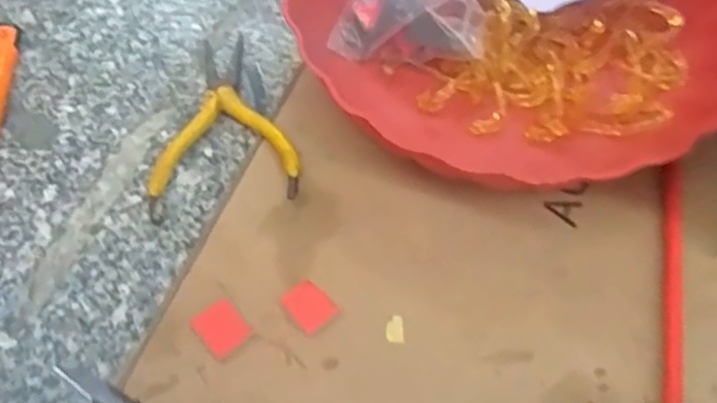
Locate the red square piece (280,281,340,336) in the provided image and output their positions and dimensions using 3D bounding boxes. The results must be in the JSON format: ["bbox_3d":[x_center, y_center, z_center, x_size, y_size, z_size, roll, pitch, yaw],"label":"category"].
[{"bbox_3d":[-0.023,0.048,0.304,0.019,0.004,0.021,-36,67,-19],"label":"red square piece"}]

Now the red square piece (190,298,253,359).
[{"bbox_3d":[-0.062,0.057,0.296,0.019,0.004,0.022,-37,79,-15],"label":"red square piece"}]

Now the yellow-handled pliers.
[{"bbox_3d":[-0.073,-0.047,0.358,0.076,0.019,0.120,-4,61,-3],"label":"yellow-handled pliers"}]

